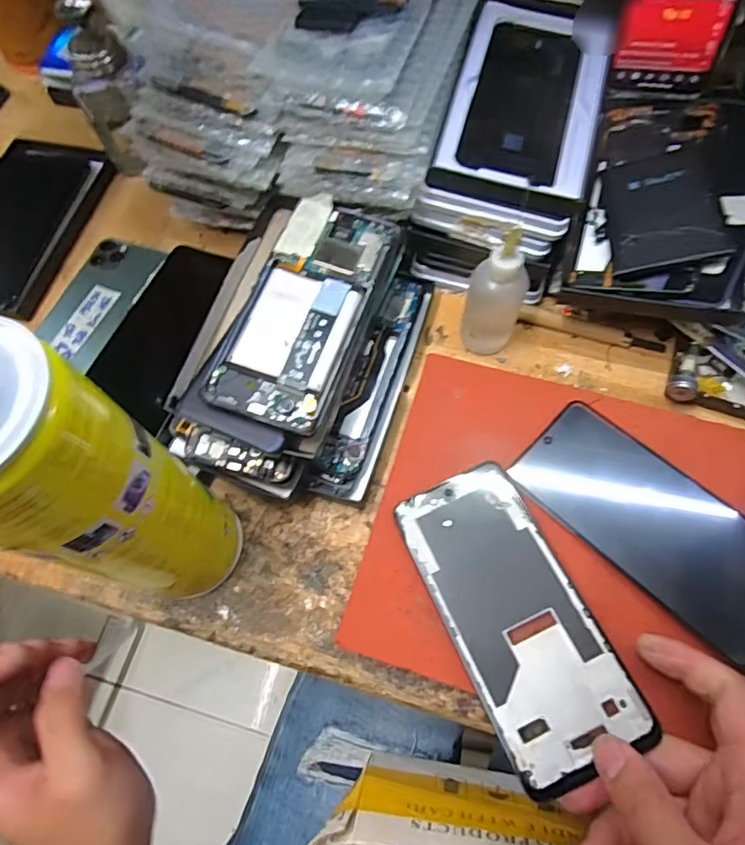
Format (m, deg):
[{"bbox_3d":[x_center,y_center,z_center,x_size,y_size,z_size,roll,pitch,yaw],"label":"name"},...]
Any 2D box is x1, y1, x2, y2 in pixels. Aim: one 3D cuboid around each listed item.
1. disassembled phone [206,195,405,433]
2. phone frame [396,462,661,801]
[{"bbox_3d":[-0.040,-0.071,0.323,0.071,0.007,0.153,20,72,5],"label":"disassembled phone"},{"bbox_3d":[0.078,0.103,0.292,0.073,0.009,0.162,-21,62,-8],"label":"phone frame"}]

